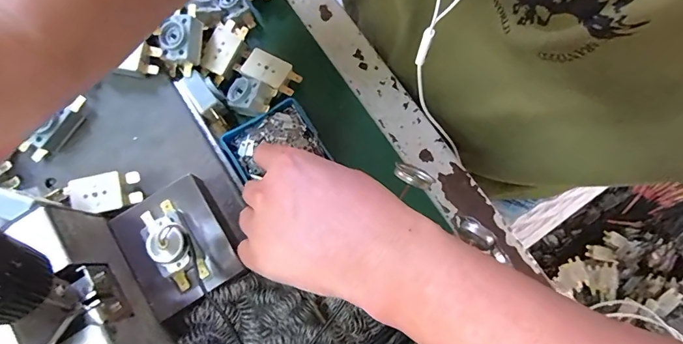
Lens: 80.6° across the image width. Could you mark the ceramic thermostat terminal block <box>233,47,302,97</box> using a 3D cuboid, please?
[{"bbox_3d":[-0.066,-0.088,0.351,0.059,0.016,0.028,29,78,8],"label":"ceramic thermostat terminal block"}]

